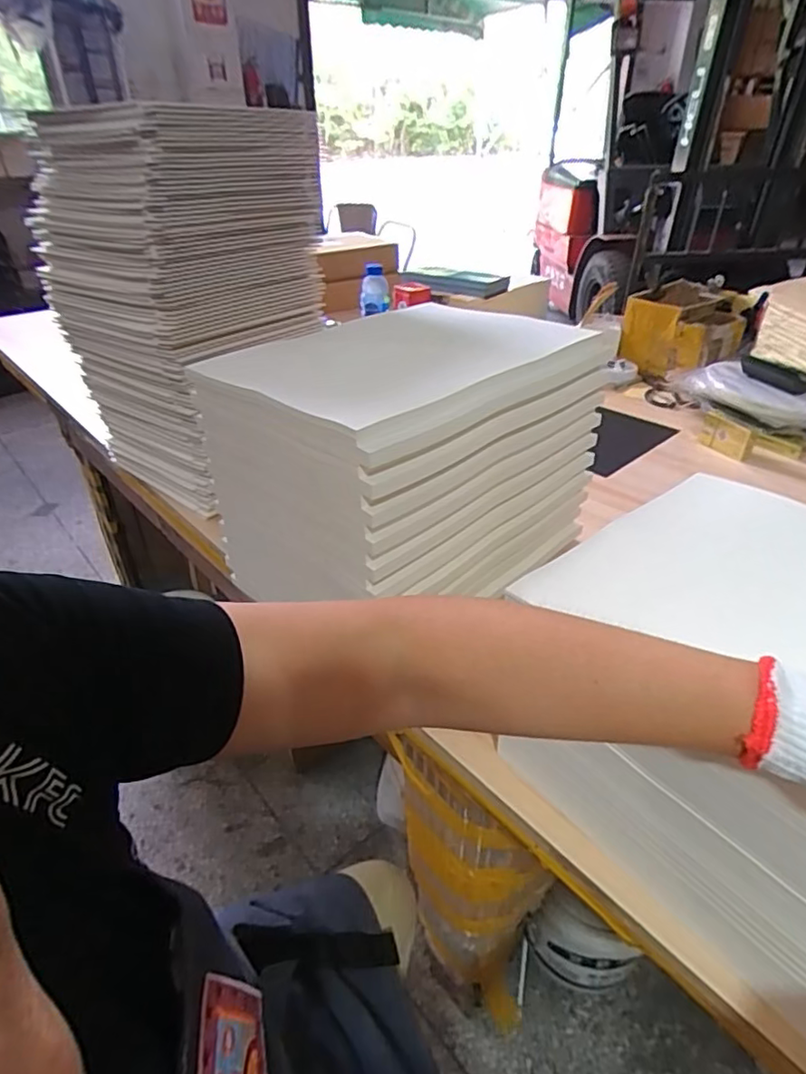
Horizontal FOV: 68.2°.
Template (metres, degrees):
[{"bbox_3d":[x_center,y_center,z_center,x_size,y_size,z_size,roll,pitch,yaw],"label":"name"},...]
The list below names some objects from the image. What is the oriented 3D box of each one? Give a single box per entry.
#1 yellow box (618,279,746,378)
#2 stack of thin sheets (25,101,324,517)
[{"bbox_3d":[0.615,-0.448,1.305,0.232,0.137,0.252,22,41,30],"label":"yellow box"},{"bbox_3d":[-0.306,-0.337,0.888,0.290,0.468,0.280,22,40,29],"label":"stack of thin sheets"}]

